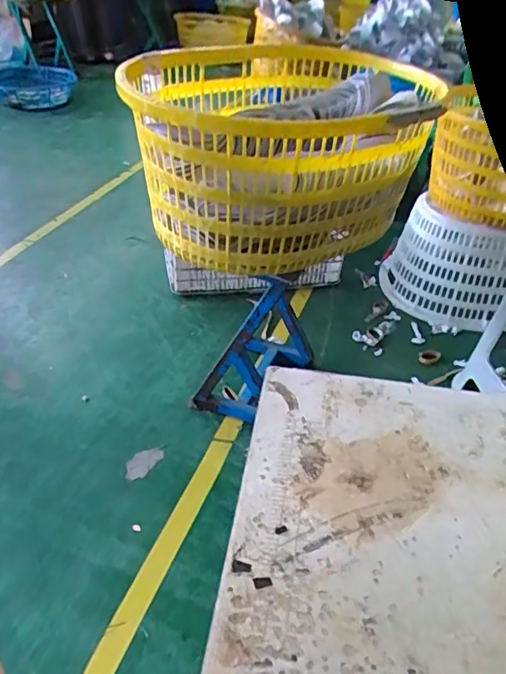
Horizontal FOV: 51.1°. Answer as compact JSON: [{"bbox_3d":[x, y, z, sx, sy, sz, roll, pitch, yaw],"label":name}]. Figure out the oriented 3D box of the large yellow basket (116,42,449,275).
[{"bbox_3d":[0.062,-0.341,0.976,0.549,0.268,0.426,-19,44,-25],"label":"large yellow basket"}]

